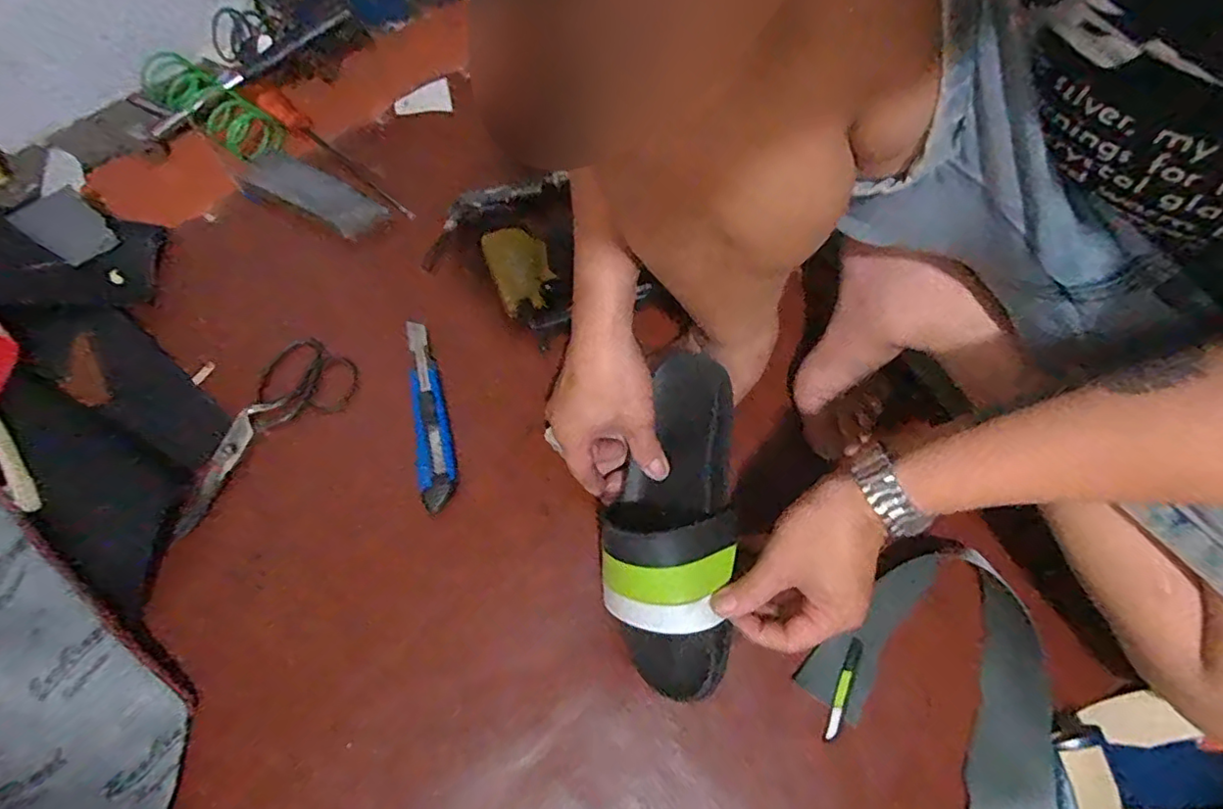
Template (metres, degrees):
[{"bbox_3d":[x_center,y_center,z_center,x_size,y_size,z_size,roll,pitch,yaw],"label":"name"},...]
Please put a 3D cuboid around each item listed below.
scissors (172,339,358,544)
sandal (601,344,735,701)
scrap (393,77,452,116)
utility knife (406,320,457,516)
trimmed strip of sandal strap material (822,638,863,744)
[{"bbox_3d":[-0.303,0.026,0.506,0.071,0.007,0.192,29,69,9],"label":"scissors"},{"bbox_3d":[0.051,0.087,0.463,0.099,0.067,0.254,3,68,21],"label":"sandal"},{"bbox_3d":[-0.216,-0.352,0.670,0.063,0.006,0.035,-10,93,-12],"label":"scrap"},{"bbox_3d":[-0.165,0.007,0.526,0.032,0.019,0.178,-13,69,-8],"label":"utility knife"},{"bbox_3d":[0.180,0.222,0.457,0.010,0.004,0.080,26,69,8],"label":"trimmed strip of sandal strap material"}]

